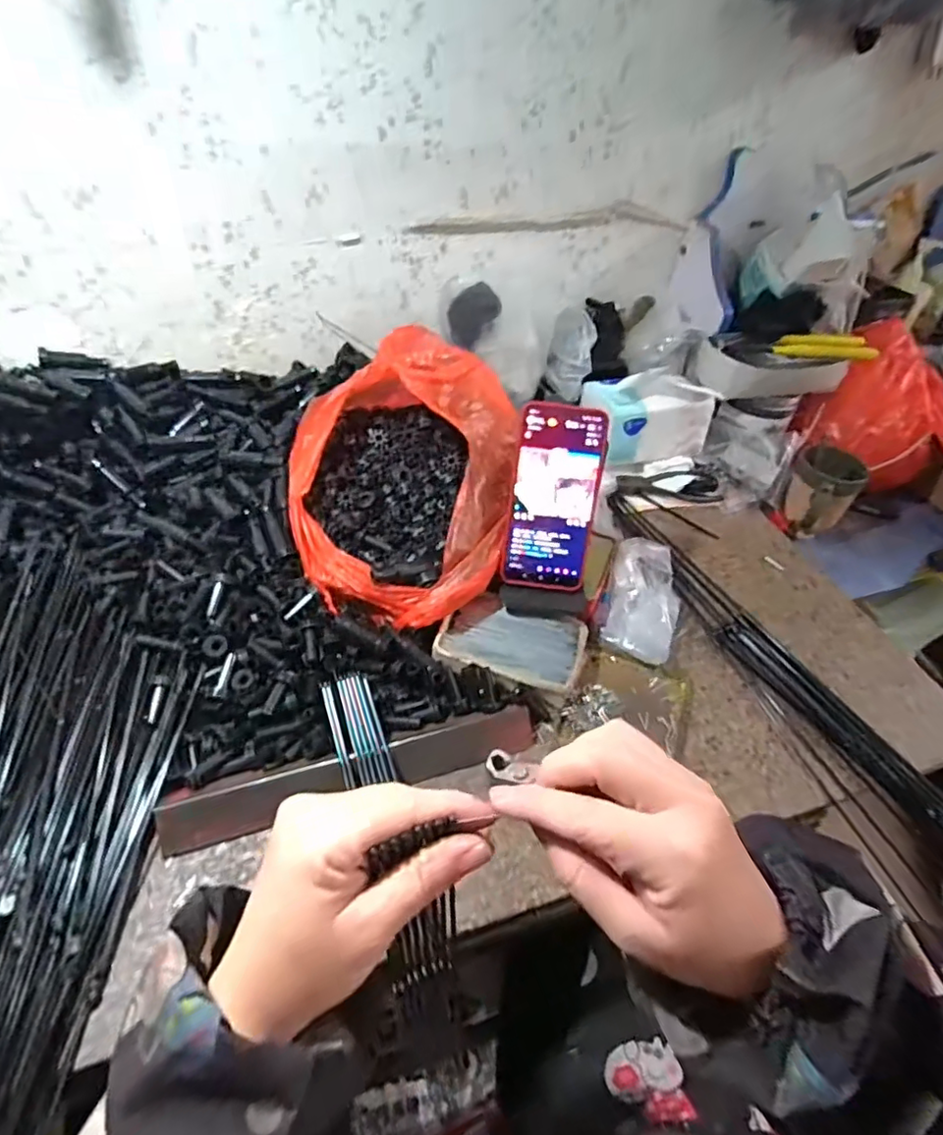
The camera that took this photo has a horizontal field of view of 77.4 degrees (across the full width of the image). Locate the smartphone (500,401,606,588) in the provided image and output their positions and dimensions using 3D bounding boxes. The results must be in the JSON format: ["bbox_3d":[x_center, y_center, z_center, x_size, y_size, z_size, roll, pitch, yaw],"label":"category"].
[{"bbox_3d":[0.075,-0.061,0.530,0.080,0.162,0.008,7,14,1],"label":"smartphone"}]

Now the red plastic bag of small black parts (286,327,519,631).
[{"bbox_3d":[-0.064,-0.090,0.566,0.204,0.160,0.256,5,44,3],"label":"red plastic bag of small black parts"}]

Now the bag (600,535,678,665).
[{"bbox_3d":[0.169,0.036,0.588,0.075,0.059,0.121,19,46,16],"label":"bag"}]

